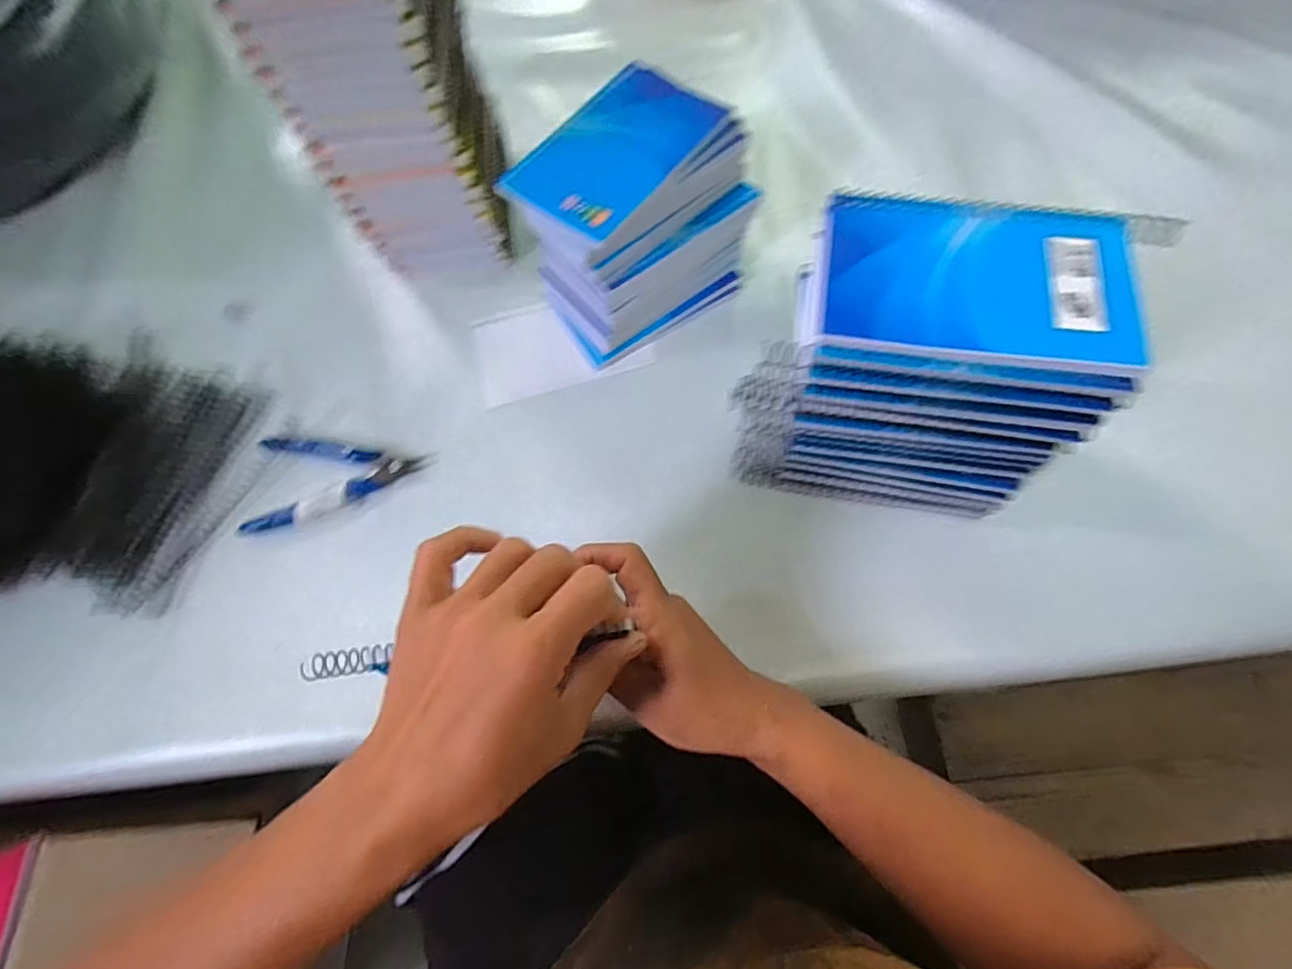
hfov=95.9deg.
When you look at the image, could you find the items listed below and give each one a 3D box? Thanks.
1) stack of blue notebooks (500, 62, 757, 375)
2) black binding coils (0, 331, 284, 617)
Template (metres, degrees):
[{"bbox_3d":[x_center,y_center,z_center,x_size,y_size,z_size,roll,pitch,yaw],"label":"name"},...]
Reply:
[{"bbox_3d":[-0.005,-0.177,0.402,0.145,0.123,0.105,-42,73,-11],"label":"stack of blue notebooks"},{"bbox_3d":[-0.407,-0.019,0.382,0.257,0.082,0.203,-2,70,3],"label":"black binding coils"}]

